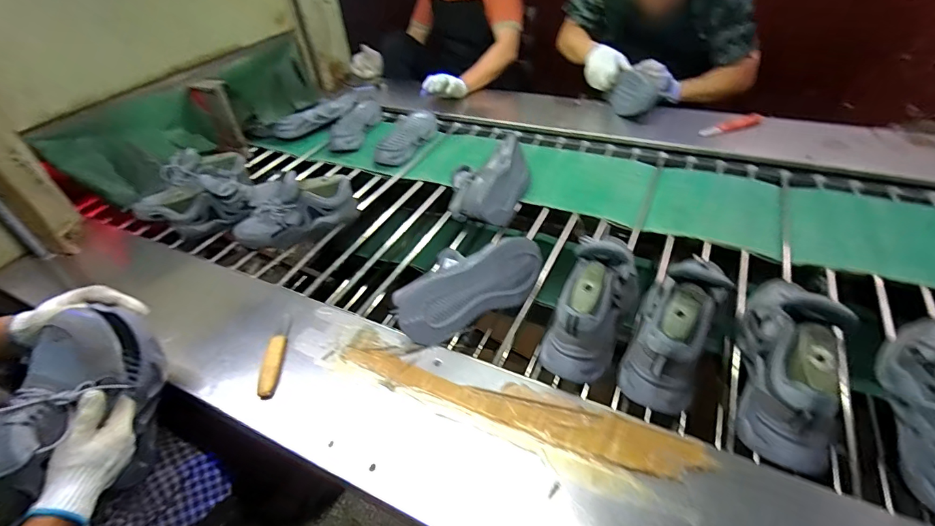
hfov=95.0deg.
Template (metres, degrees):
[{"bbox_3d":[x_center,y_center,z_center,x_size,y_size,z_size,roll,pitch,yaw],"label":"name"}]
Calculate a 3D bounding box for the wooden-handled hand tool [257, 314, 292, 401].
[{"bbox_3d":[-0.315,0.145,0.704,0.027,0.017,0.162,-7,42,-4],"label":"wooden-handled hand tool"}]

